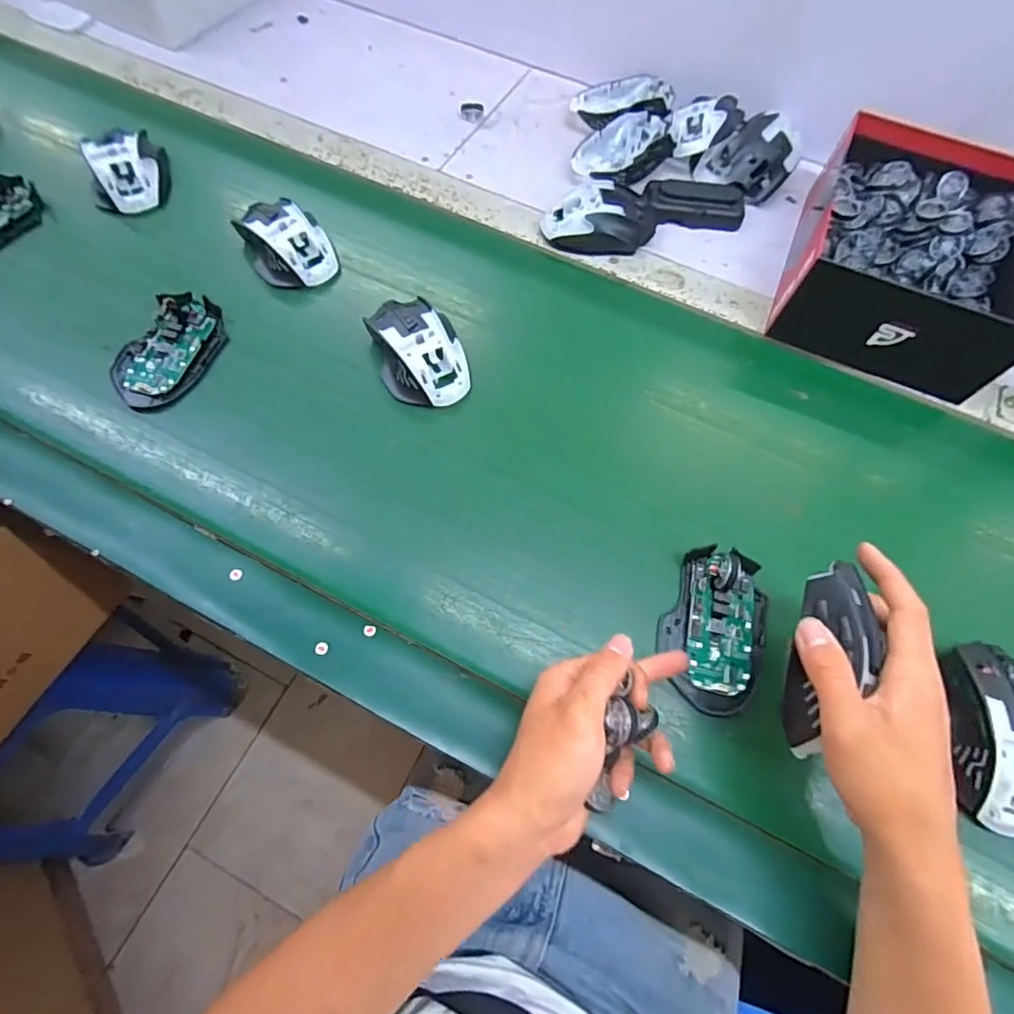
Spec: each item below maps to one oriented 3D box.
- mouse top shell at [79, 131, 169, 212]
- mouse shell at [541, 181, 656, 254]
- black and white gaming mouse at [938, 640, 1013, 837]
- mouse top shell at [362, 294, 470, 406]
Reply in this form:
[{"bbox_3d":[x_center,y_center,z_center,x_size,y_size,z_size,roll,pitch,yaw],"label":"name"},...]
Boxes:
[{"bbox_3d":[-0.390,-0.348,0.534,0.066,0.034,0.082,-15,68,-9],"label":"mouse top shell"},{"bbox_3d":[0.097,-0.300,0.536,0.110,0.033,0.069,12,66,3],"label":"mouse shell"},{"bbox_3d":[0.332,0.153,0.346,0.060,0.033,0.119,13,66,3],"label":"black and white gaming mouse"},{"bbox_3d":[-0.078,-0.141,0.455,0.072,0.035,0.109,-16,68,-9],"label":"mouse top shell"}]

